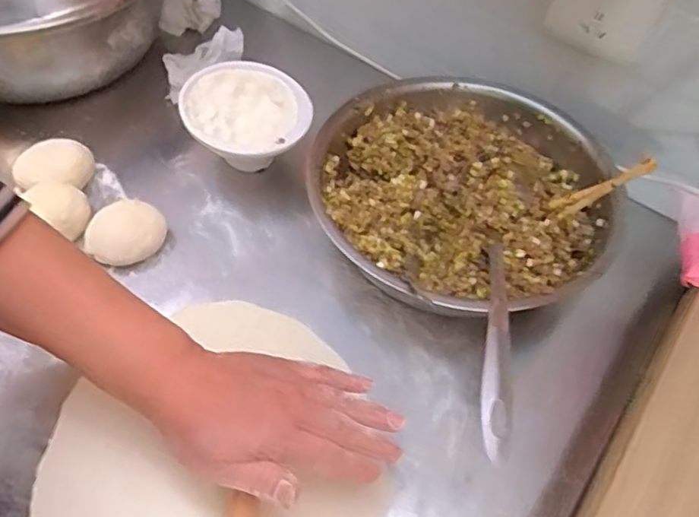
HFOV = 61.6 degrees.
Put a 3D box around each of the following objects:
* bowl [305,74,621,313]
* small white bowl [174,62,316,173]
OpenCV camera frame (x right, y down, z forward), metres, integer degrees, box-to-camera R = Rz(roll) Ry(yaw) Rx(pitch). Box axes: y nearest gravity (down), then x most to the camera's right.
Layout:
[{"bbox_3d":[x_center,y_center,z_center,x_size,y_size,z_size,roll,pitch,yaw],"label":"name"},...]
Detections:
[{"bbox_3d":[0.099,-0.060,0.510,0.254,0.079,0.255,2,55,-2],"label":"bowl"},{"bbox_3d":[-0.101,-0.128,0.579,0.119,0.072,0.132,1,55,-2],"label":"small white bowl"}]

